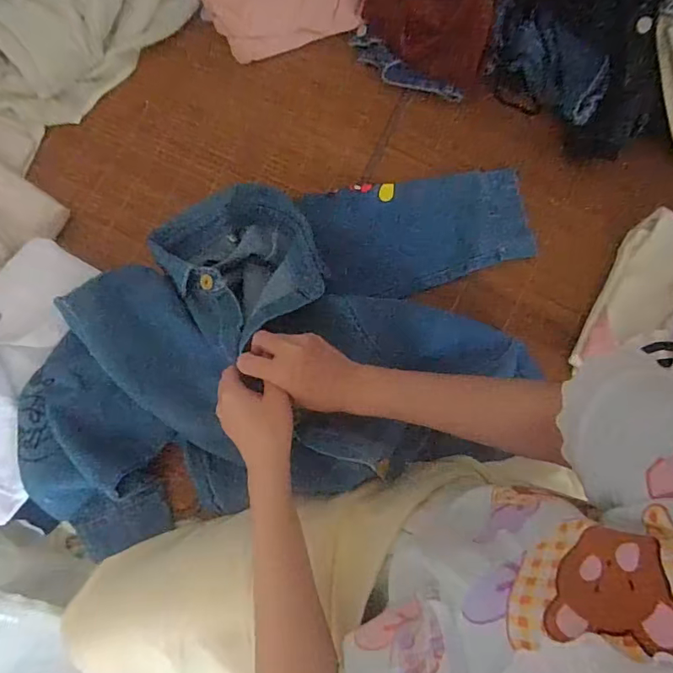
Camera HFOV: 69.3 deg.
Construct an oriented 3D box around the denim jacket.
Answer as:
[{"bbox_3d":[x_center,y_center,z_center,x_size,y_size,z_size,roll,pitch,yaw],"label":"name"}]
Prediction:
[{"bbox_3d":[-0.045,-0.008,0.575,0.646,0.127,0.358,-15,80,-3],"label":"denim jacket"}]

